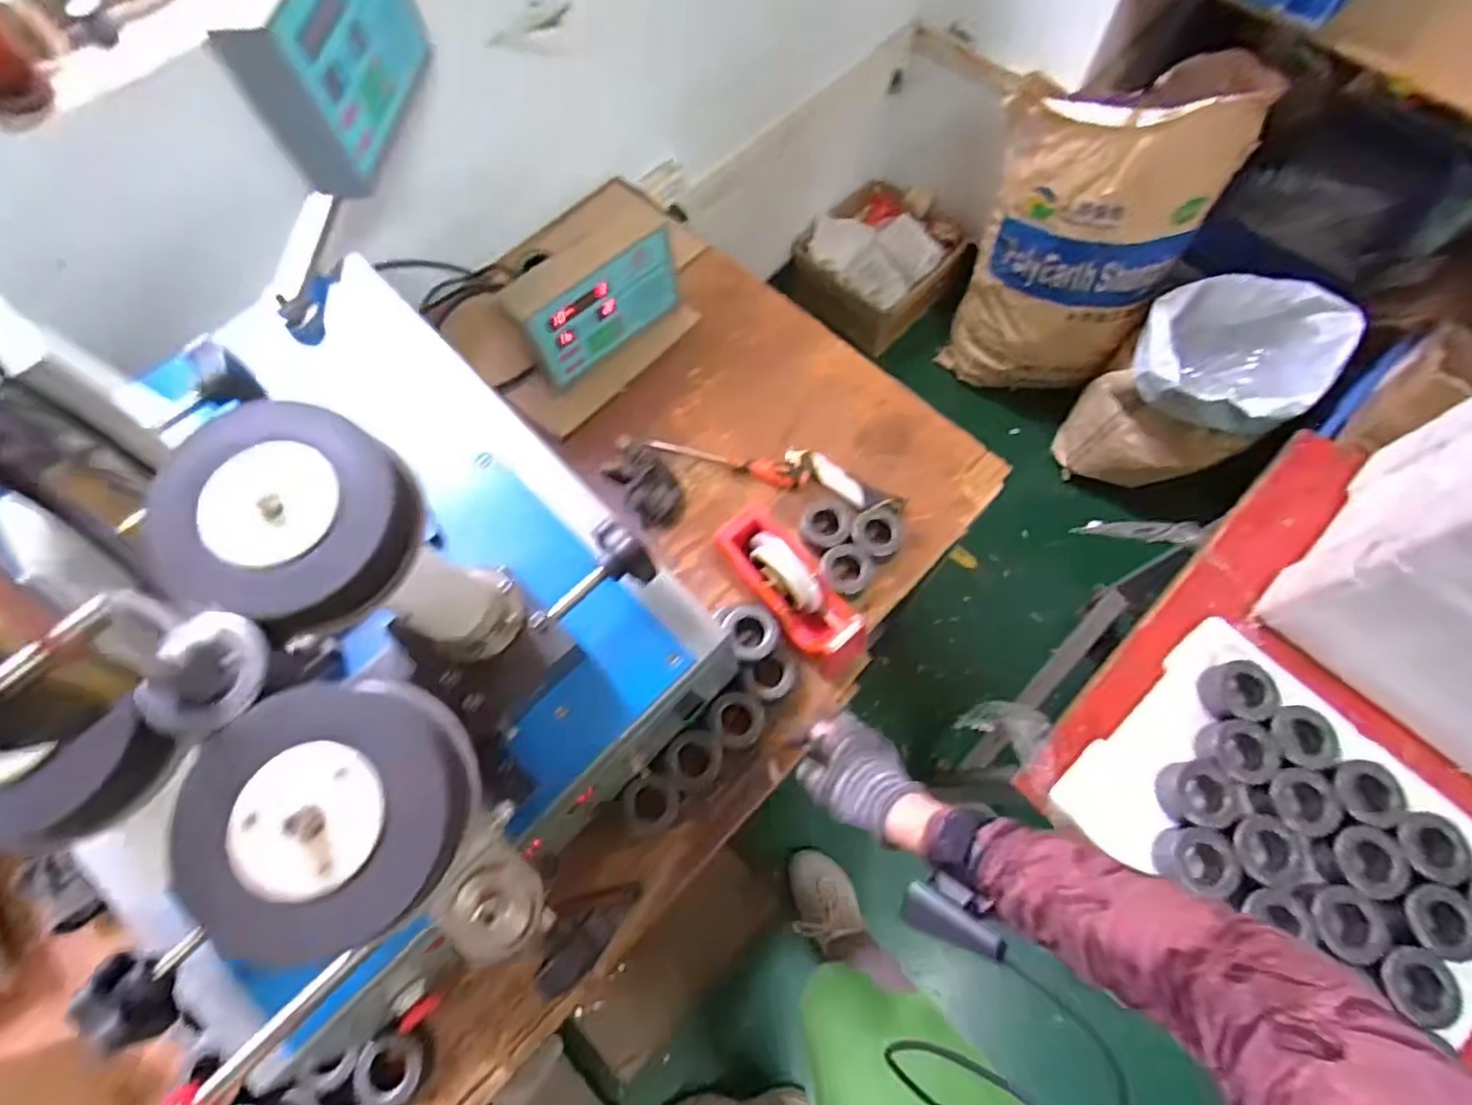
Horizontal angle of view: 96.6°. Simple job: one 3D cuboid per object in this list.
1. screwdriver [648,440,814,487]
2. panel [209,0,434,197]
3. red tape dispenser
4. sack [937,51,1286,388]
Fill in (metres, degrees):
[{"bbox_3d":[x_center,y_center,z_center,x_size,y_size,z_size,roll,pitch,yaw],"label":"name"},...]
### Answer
[{"bbox_3d":[-0.011,-0.118,0.856,0.212,0.033,0.028,15,71,7],"label":"screwdriver"},{"bbox_3d":[-0.373,-0.480,0.620,0.065,0.147,0.241,4,70,3],"label":"panel"},{"bbox_3d":[0.064,0.037,0.746,0.080,0.101,0.214,-37,73,-11],"label":"red tape dispenser"},{"bbox_3d":[0.693,-0.633,1.365,0.414,0.591,0.300,20,71,9],"label":"sack"}]

